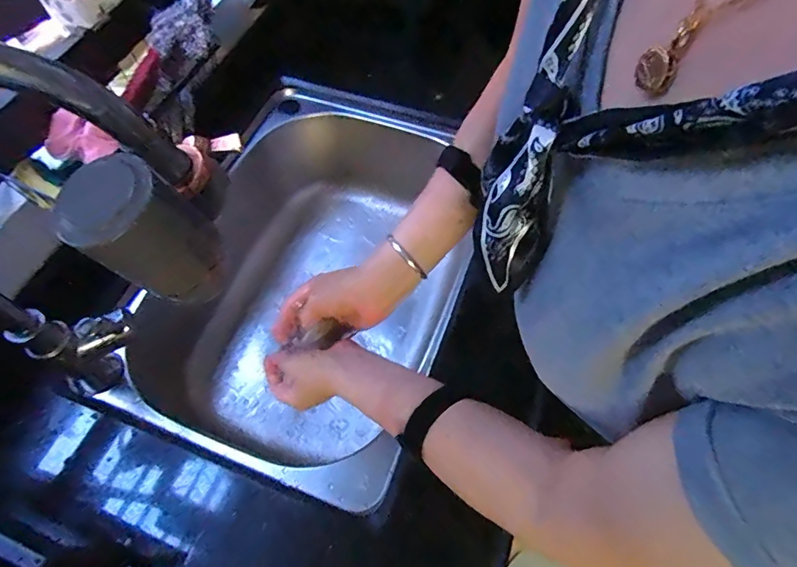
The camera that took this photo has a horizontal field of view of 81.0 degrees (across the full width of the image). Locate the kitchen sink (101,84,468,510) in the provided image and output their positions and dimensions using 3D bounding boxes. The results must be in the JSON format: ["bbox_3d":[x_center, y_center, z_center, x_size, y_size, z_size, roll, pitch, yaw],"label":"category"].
[{"bbox_3d":[-0.101,-0.019,0.723,0.385,0.191,0.598,16,63,9],"label":"kitchen sink"}]

